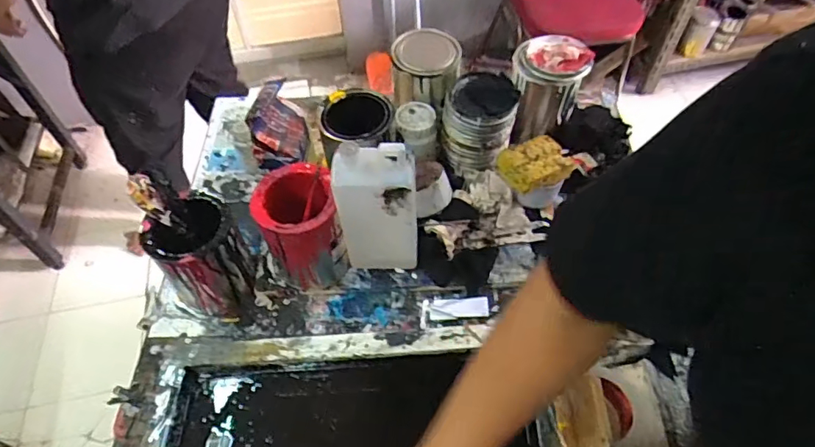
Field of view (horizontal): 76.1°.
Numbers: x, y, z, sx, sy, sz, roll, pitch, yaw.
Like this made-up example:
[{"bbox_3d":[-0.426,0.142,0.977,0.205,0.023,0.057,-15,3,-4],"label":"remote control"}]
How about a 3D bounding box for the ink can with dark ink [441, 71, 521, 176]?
[{"bbox_3d":[0.107,-0.152,0.799,0.102,0.120,0.090,9,56,8],"label":"ink can with dark ink"}]

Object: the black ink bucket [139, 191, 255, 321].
[{"bbox_3d":[-0.268,0.051,0.695,0.098,0.145,0.098,-1,55,1],"label":"black ink bucket"}]

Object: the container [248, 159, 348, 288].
[{"bbox_3d":[-0.140,0.008,0.700,0.101,0.158,0.096,-1,55,1],"label":"container"}]

